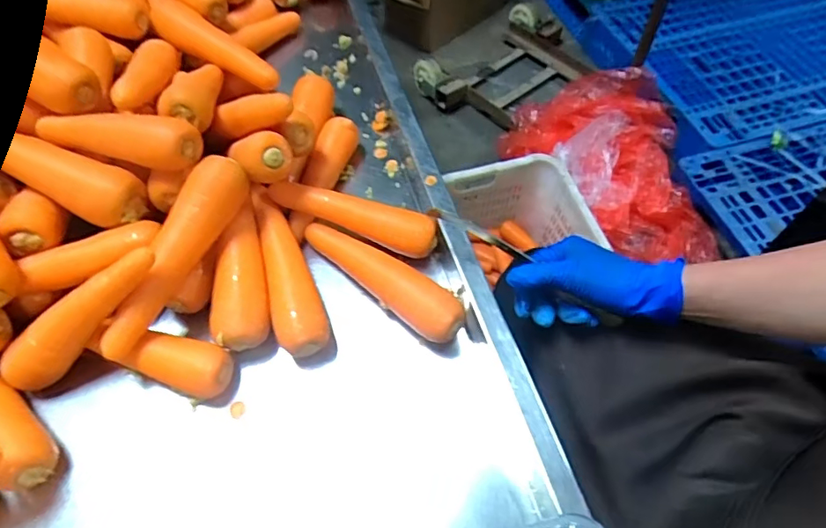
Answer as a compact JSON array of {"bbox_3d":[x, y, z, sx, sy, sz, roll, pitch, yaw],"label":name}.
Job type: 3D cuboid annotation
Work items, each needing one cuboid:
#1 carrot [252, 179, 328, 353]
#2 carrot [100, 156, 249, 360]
[{"bbox_3d":[-0.120,-0.001,0.496,0.042,0.034,0.173,-15,58,-9],"label":"carrot"},{"bbox_3d":[-0.207,-0.008,0.450,0.041,0.044,0.192,26,81,20],"label":"carrot"}]

